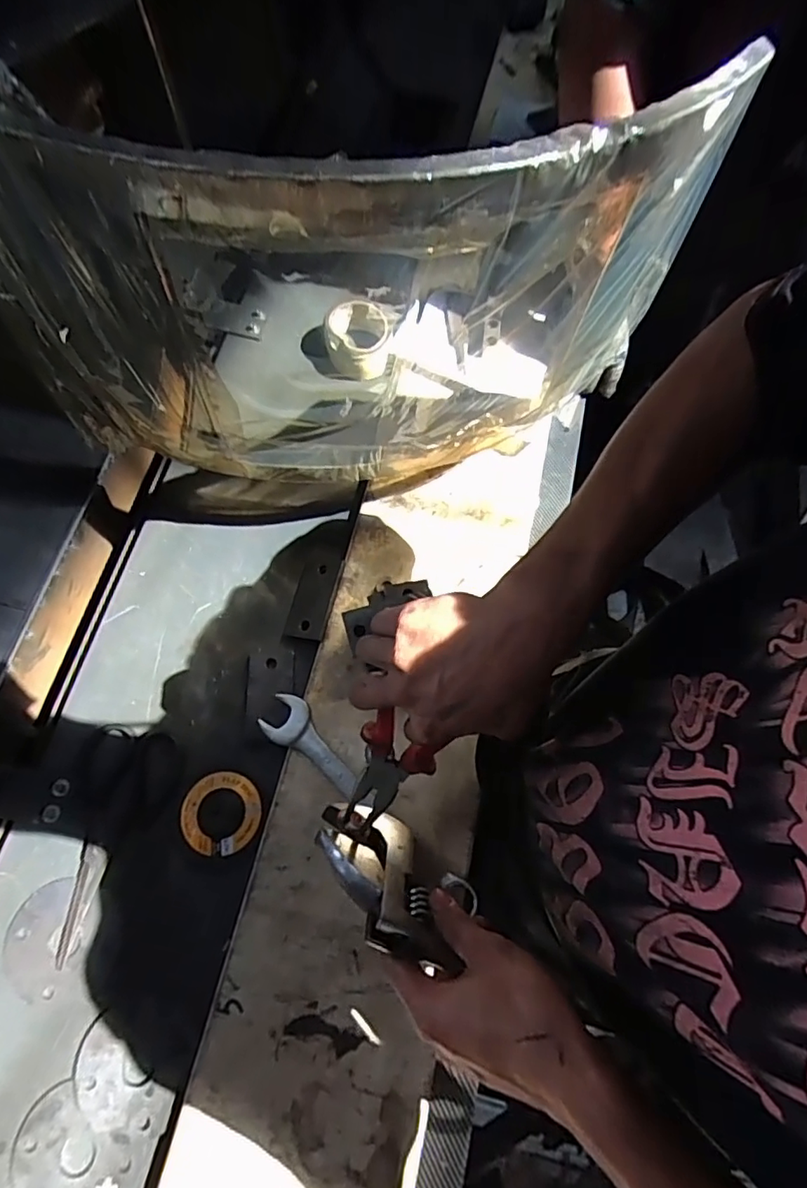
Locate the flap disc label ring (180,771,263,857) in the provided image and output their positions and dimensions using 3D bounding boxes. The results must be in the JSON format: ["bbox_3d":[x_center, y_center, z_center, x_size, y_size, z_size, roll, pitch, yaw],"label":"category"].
[{"bbox_3d":[-0.192,0.230,0.579,0.082,0.004,0.081,1,71,-2],"label":"flap disc label ring"}]

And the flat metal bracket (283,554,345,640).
[{"bbox_3d":[-0.105,0.003,0.644,0.048,0.004,0.101,8,71,16],"label":"flat metal bracket"}]

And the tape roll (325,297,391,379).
[{"bbox_3d":[-0.063,-0.346,0.743,0.081,0.066,0.084,-8,72,-5],"label":"tape roll"}]

